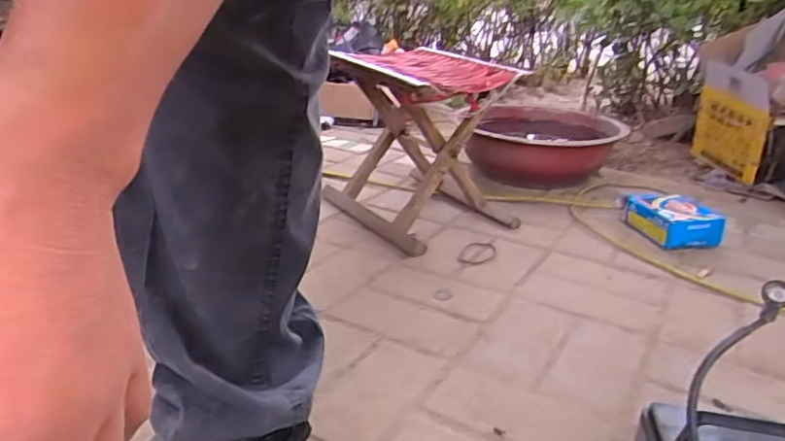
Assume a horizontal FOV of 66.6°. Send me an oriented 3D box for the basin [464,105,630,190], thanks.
[{"bbox_3d":[0.331,-0.164,1.349,0.312,0.141,0.312,2,22,-1],"label":"basin"}]

